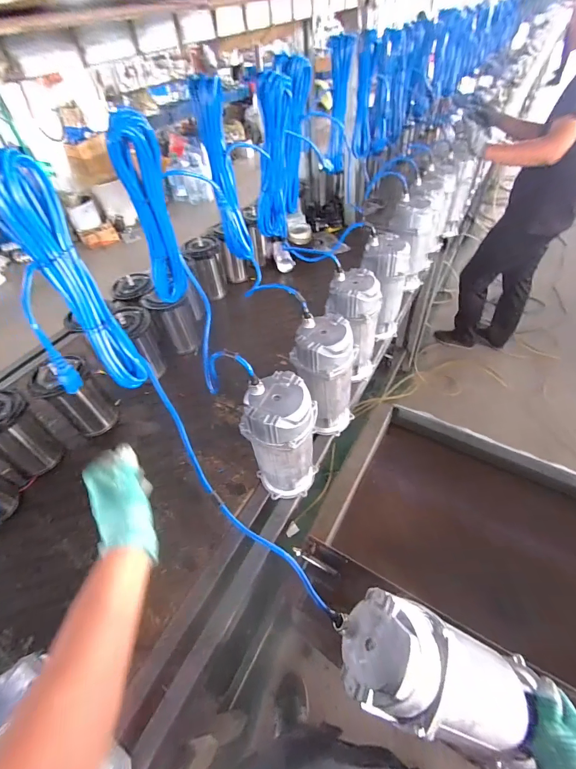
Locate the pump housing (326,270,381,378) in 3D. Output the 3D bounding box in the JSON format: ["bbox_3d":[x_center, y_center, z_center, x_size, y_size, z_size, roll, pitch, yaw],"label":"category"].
[{"bbox_3d":[0.176,-0.147,0.922,0.122,0.289,0.117,-2,48,2],"label":"pump housing"}]

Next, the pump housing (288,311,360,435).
[{"bbox_3d":[0.088,-0.007,0.810,0.120,0.295,0.117,32,58,29],"label":"pump housing"}]

